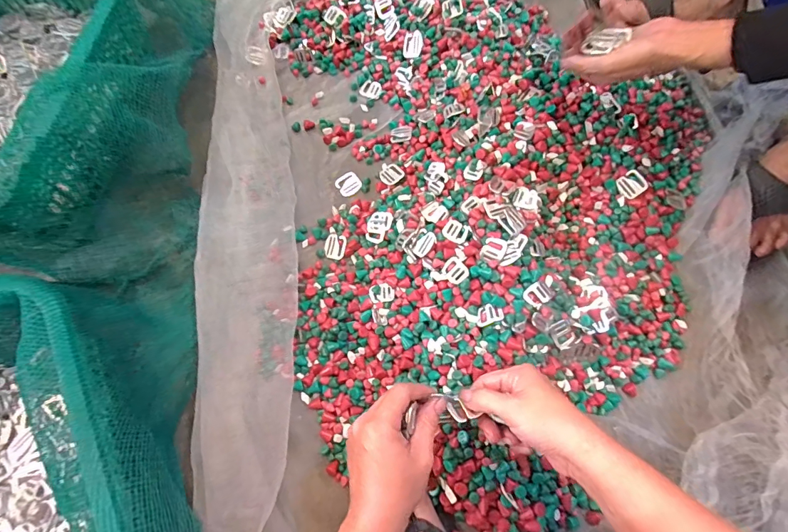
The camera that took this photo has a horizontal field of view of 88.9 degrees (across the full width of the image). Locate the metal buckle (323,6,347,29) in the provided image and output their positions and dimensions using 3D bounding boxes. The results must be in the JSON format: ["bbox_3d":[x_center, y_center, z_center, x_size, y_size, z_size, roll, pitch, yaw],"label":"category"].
[{"bbox_3d":[-0.093,-0.396,0.640,0.033,0.004,0.028,39,106,-1],"label":"metal buckle"}]

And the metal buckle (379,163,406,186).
[{"bbox_3d":[-0.006,-0.137,0.591,0.031,0.005,0.039,-40,59,-2],"label":"metal buckle"}]

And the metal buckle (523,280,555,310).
[{"bbox_3d":[0.175,0.033,0.481,0.039,0.008,0.026,-33,77,-16],"label":"metal buckle"}]

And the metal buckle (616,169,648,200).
[{"bbox_3d":[0.324,-0.111,0.544,0.037,0.007,0.033,-33,82,0],"label":"metal buckle"}]

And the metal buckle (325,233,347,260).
[{"bbox_3d":[-0.083,-0.027,0.566,0.030,0.005,0.035,12,75,5],"label":"metal buckle"}]

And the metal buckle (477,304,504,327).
[{"bbox_3d":[0.113,0.057,0.477,0.033,0.004,0.024,-28,54,23],"label":"metal buckle"}]

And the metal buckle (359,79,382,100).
[{"bbox_3d":[-0.036,-0.283,0.641,0.035,0.004,0.028,20,75,7],"label":"metal buckle"}]

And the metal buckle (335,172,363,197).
[{"bbox_3d":[-0.068,-0.123,0.605,0.036,0.004,0.034,-38,82,-13],"label":"metal buckle"}]

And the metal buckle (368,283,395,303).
[{"bbox_3d":[-0.016,0.036,0.527,0.033,0.004,0.026,-13,69,8],"label":"metal buckle"}]

